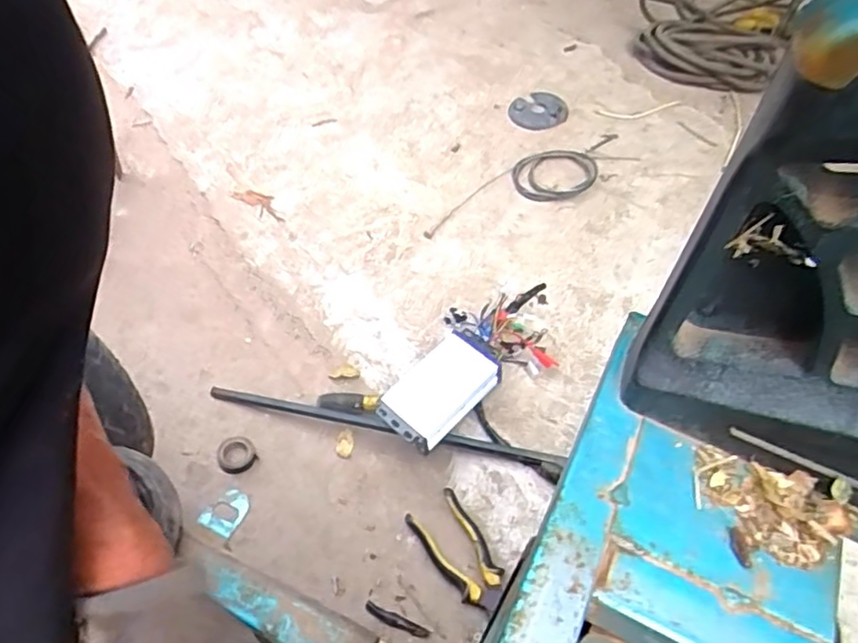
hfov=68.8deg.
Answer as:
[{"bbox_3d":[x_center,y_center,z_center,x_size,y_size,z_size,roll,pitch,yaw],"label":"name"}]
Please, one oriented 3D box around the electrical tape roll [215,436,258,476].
[{"bbox_3d":[-0.265,0.184,0.862,0.053,0.016,0.049,2,49,-3],"label":"electrical tape roll"}]

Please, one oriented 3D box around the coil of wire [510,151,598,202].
[{"bbox_3d":[0.230,-0.271,1.149,0.142,0.028,0.146,2,49,-3],"label":"coil of wire"}]

